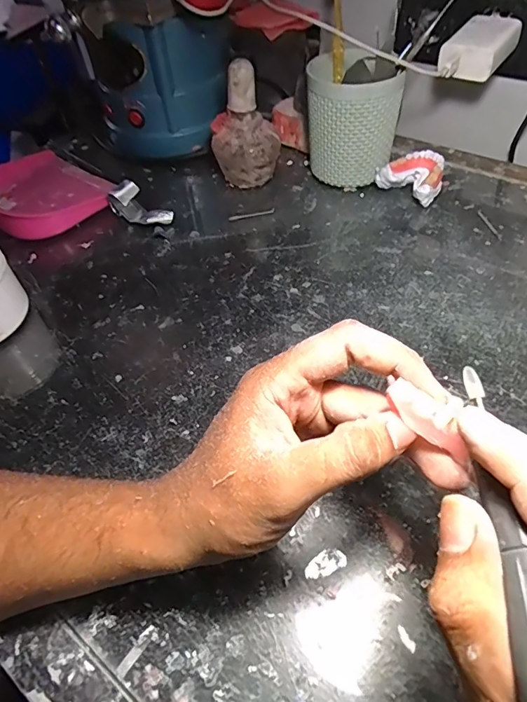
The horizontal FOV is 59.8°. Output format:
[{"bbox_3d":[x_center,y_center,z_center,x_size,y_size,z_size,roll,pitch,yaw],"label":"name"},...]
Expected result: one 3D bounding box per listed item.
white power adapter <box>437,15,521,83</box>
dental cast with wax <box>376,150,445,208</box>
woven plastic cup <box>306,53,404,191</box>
[{"bbox_3d":[0.210,-0.297,0.447,0.056,0.034,0.089,26,57,24],"label":"white power adapter"},{"bbox_3d":[0.160,-0.182,0.482,0.060,0.034,0.052,36,61,29],"label":"dental cast with wax"},{"bbox_3d":[0.093,-0.239,0.484,0.091,0.112,0.083,5,51,9],"label":"woven plastic cup"}]

